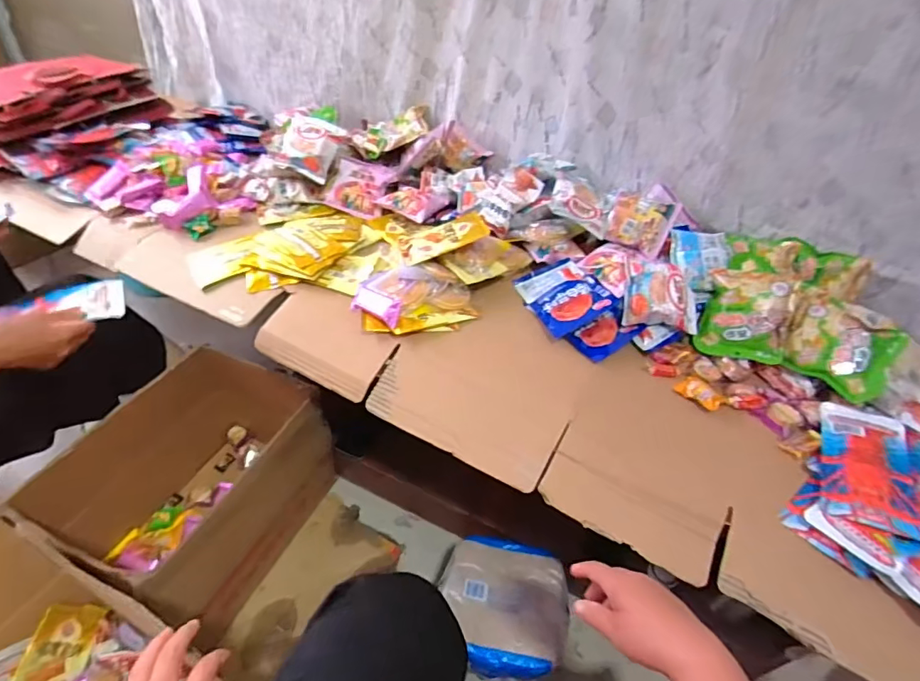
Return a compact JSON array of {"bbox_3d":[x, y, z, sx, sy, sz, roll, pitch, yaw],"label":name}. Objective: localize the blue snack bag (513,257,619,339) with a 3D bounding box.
[{"bbox_3d":[0.177,-0.082,0.844,0.125,0.027,0.157,-27,42,-5],"label":"blue snack bag"}]

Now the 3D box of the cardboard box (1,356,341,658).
[{"bbox_3d":[-0.461,0.262,0.897,0.310,0.264,0.379,24,46,17],"label":"cardboard box"}]

